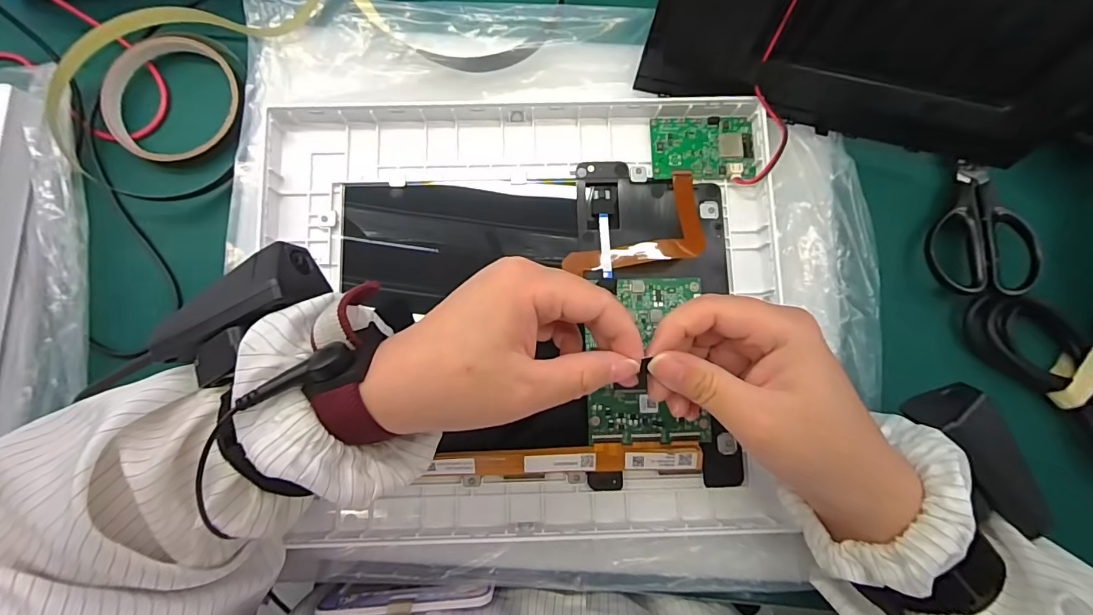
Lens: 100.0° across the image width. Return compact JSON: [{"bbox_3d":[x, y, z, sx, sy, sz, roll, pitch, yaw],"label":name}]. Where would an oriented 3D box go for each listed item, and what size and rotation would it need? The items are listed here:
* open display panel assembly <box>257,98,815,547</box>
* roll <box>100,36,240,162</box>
[{"bbox_3d":[-0.023,-0.001,0.284,0.317,0.038,0.271,0,83,-1],"label":"open display panel assembly"},{"bbox_3d":[-0.245,-0.135,0.298,0.089,0.012,0.082,0,83,-1],"label":"roll"}]

